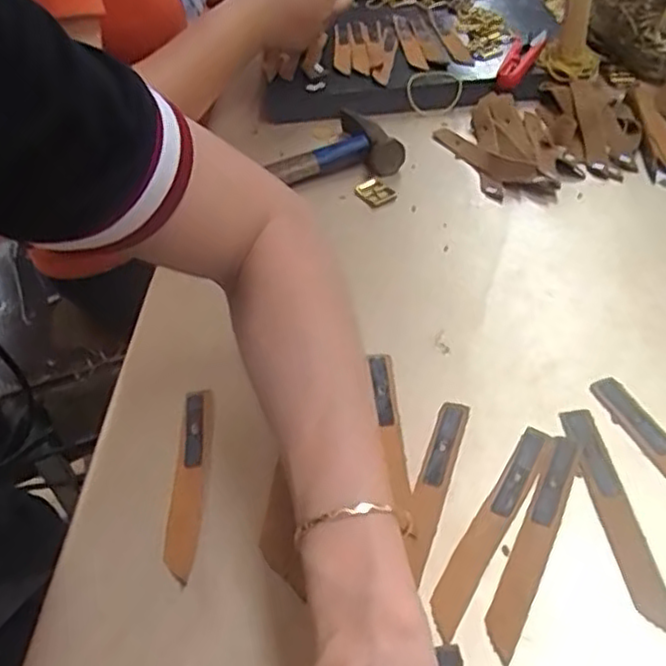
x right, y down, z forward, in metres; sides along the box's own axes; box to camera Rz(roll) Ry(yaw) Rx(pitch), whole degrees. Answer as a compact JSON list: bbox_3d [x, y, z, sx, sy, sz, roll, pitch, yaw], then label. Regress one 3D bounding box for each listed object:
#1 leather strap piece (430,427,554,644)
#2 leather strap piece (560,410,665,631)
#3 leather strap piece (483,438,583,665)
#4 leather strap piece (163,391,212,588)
[{"bbox_3d":[0.080,0.096,0.354,0.018,0.007,0.124,22,51,27],"label":"leather strap piece"},{"bbox_3d":[0.141,0.088,0.350,0.018,0.004,0.124,-8,44,0],"label":"leather strap piece"},{"bbox_3d":[0.100,0.099,0.344,0.017,0.004,0.123,17,49,24],"label":"leather strap piece"},{"bbox_3d":[-0.081,0.081,0.395,0.018,0.004,0.122,-6,44,2],"label":"leather strap piece"}]

